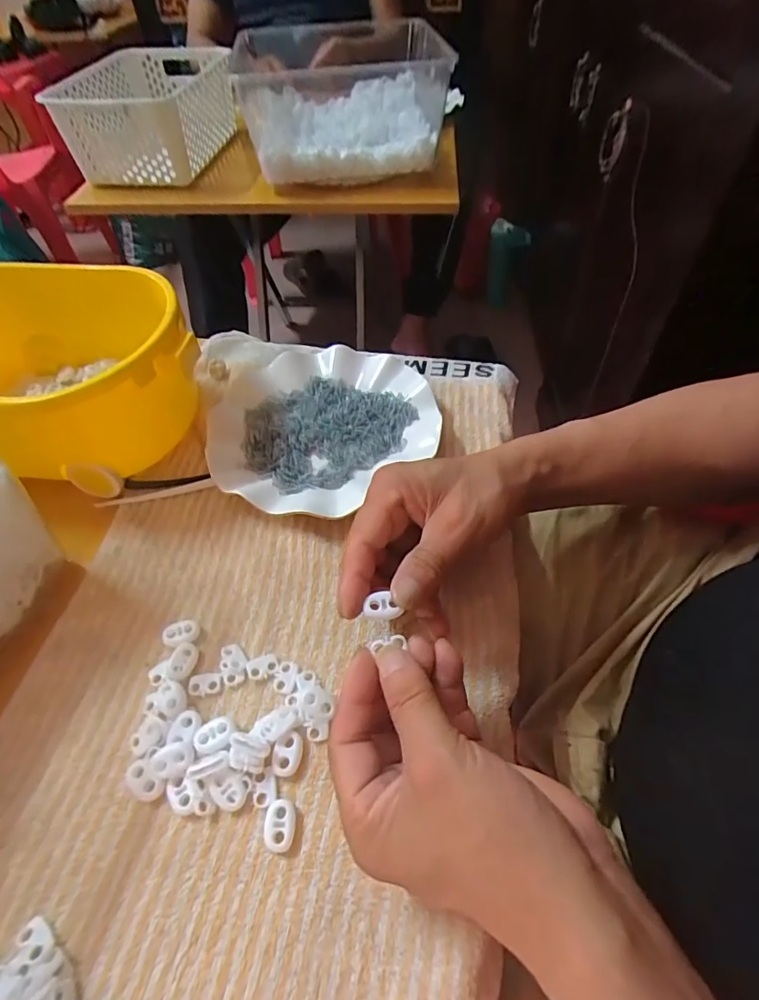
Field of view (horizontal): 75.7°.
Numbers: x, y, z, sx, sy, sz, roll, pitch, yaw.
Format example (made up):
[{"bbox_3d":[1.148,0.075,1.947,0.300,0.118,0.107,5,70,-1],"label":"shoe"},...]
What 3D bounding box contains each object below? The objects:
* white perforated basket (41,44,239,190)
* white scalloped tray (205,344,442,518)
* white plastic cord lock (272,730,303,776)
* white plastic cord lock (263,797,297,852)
[{"bbox_3d":[-0.371,-0.616,0.794,0.218,0.119,0.317,2,52,4],"label":"white perforated basket"},{"bbox_3d":[-0.048,-0.061,0.403,0.182,0.026,0.162,-36,59,-23],"label":"white scalloped tray"},{"bbox_3d":[-0.050,0.137,0.265,0.015,0.005,0.022,1,52,3],"label":"white plastic cord lock"},{"bbox_3d":[-0.050,0.164,0.247,0.015,0.007,0.022,2,52,3],"label":"white plastic cord lock"}]

